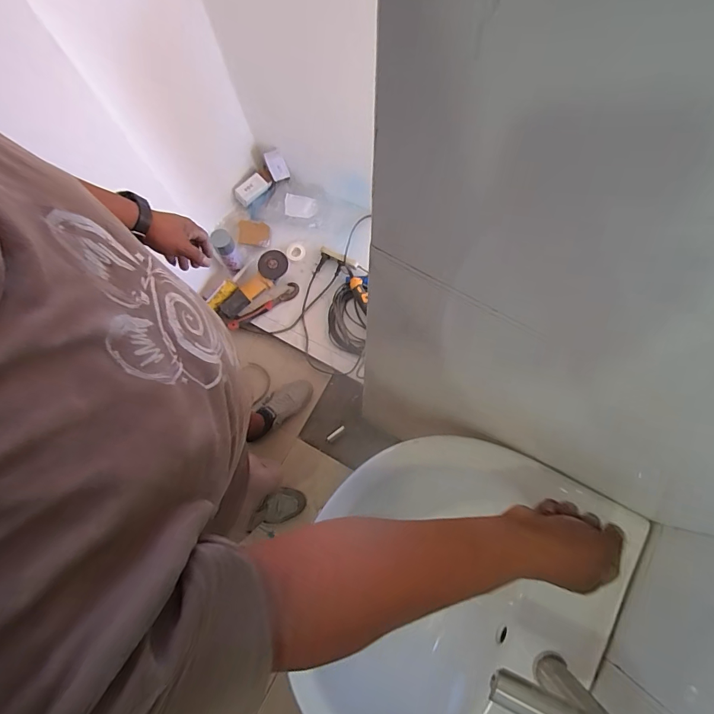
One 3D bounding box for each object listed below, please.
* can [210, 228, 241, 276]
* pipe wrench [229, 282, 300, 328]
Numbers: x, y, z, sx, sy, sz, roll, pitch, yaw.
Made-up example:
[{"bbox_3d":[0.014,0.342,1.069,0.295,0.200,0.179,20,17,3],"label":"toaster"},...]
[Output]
[{"bbox_3d":[-0.417,-0.344,1.335,0.063,0.164,0.068,0,77,1],"label":"can"},{"bbox_3d":[-0.318,-0.171,1.414,0.268,0.017,0.048,-34,79,-7],"label":"pipe wrench"}]

